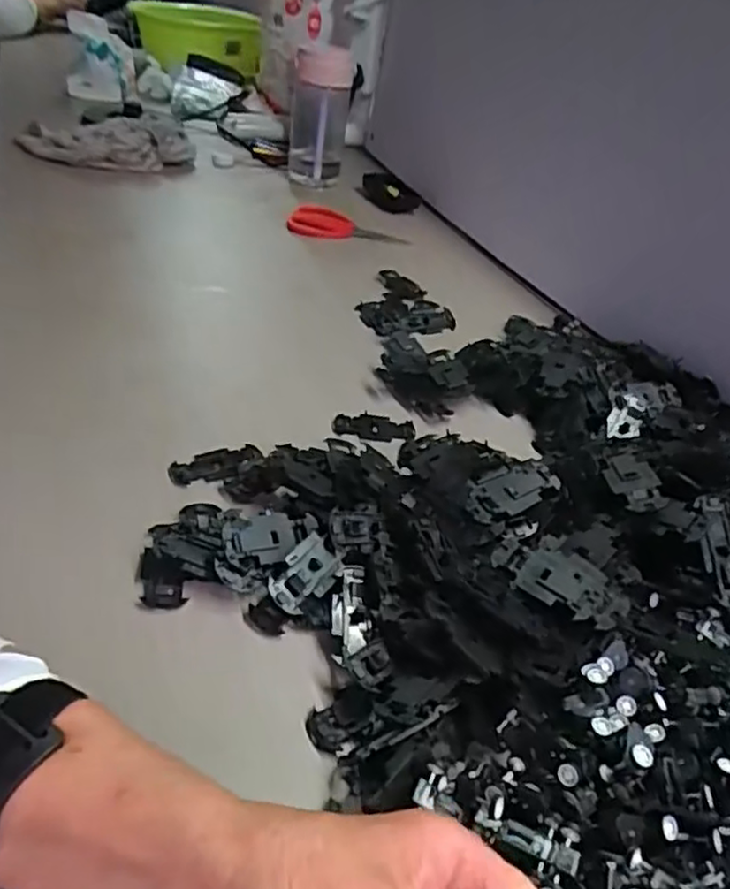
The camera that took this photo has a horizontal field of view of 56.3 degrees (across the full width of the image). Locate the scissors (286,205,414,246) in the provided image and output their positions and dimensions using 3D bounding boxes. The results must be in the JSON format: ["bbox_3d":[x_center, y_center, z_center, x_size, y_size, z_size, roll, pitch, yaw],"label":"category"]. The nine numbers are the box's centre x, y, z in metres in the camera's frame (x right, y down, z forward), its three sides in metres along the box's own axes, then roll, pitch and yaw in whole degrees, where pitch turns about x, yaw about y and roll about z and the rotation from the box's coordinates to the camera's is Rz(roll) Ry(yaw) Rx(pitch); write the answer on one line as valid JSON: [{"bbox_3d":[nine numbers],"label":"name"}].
[{"bbox_3d":[-0.021,-0.284,0.891,0.154,0.031,0.045,9,36,0],"label":"scissors"}]

